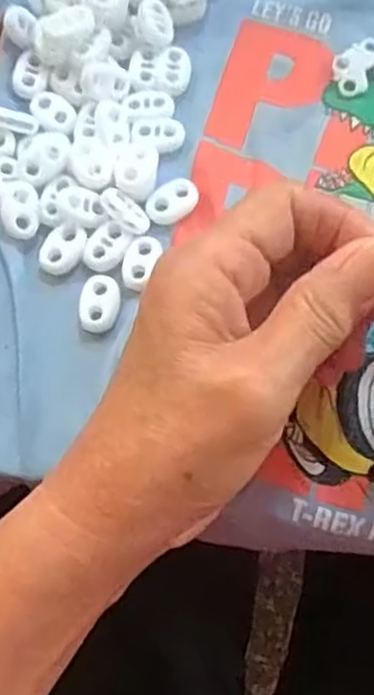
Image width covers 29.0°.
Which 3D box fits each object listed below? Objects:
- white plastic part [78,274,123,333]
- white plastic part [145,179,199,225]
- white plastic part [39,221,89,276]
[{"bbox_3d":[-0.034,-0.017,0.282,0.015,0.005,0.023,7,76,4],"label":"white plastic part"},{"bbox_3d":[-0.006,-0.059,0.291,0.022,0.004,0.015,-37,77,-7],"label":"white plastic part"},{"bbox_3d":[-0.049,-0.040,0.288,0.016,0.004,0.022,23,77,7],"label":"white plastic part"}]

